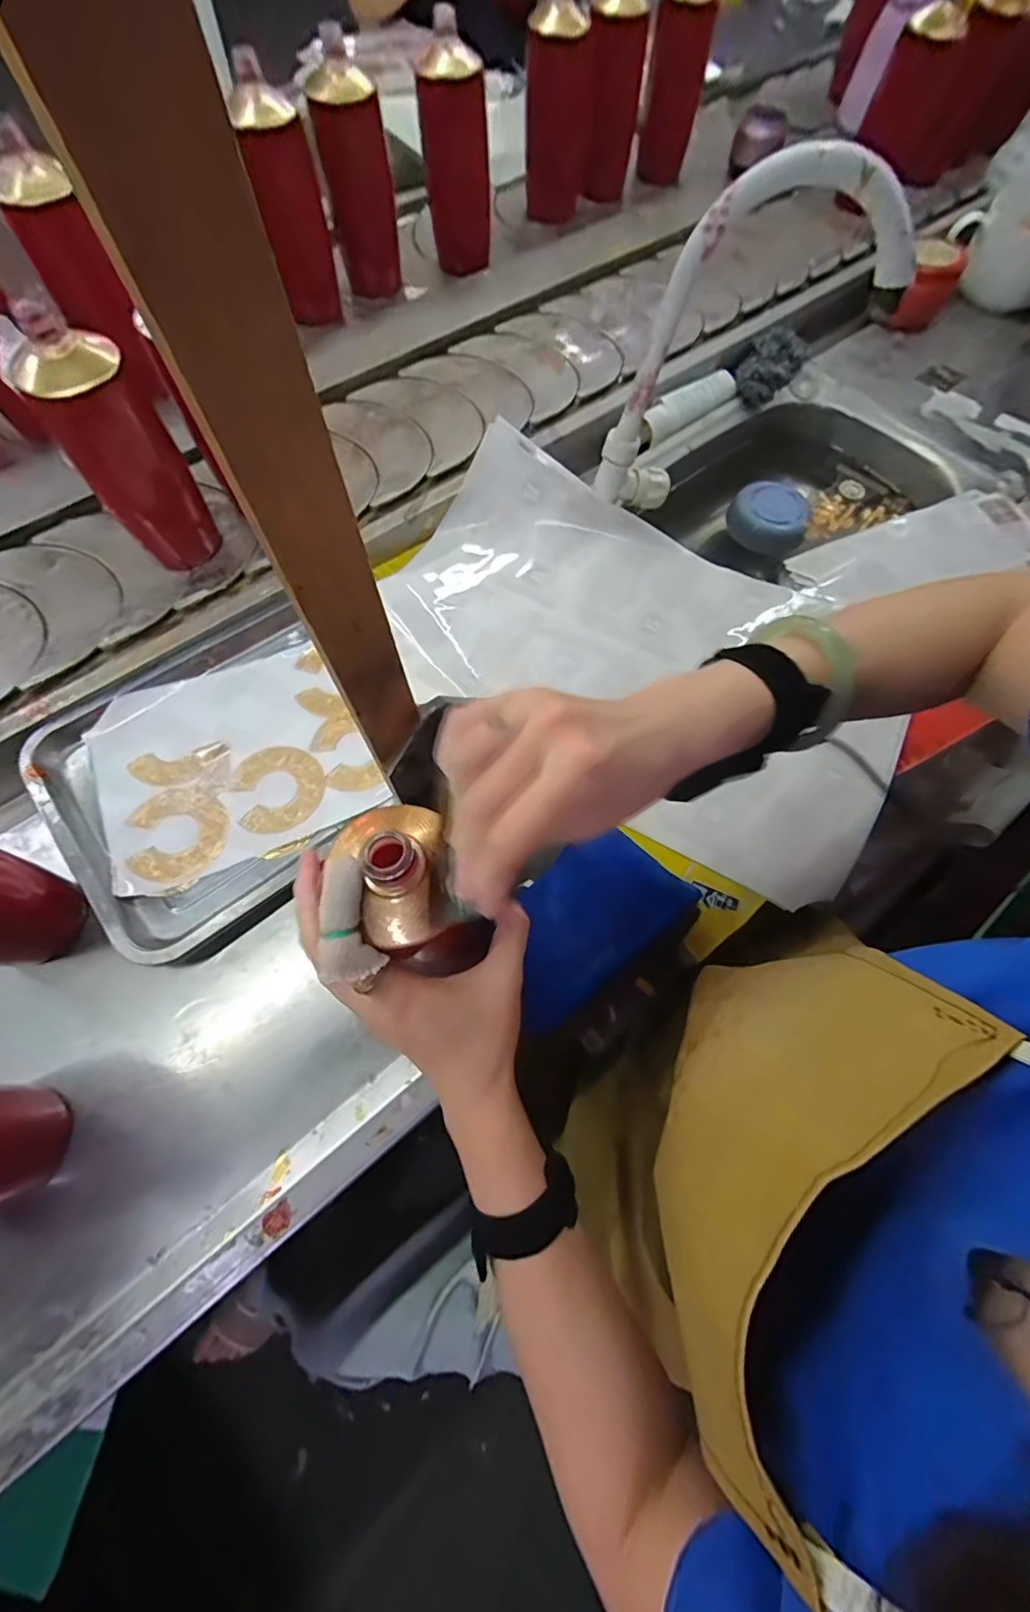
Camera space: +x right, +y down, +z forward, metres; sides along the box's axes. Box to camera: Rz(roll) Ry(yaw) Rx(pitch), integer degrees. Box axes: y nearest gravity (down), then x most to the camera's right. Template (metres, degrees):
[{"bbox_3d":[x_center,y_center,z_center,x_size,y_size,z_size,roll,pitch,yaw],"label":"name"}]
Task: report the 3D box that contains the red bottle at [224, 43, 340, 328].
[{"bbox_3d":[-0.263,-0.691,0.622,0.076,0.194,0.079,-11,71,-5],"label":"red bottle"}]

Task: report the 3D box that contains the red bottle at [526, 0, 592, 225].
[{"bbox_3d":[0.056,-0.991,0.746,0.092,0.219,0.078,-10,78,3],"label":"red bottle"}]

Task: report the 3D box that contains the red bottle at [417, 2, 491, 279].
[{"bbox_3d":[-0.077,-0.823,0.684,0.082,0.204,0.072,-11,71,-5],"label":"red bottle"}]

